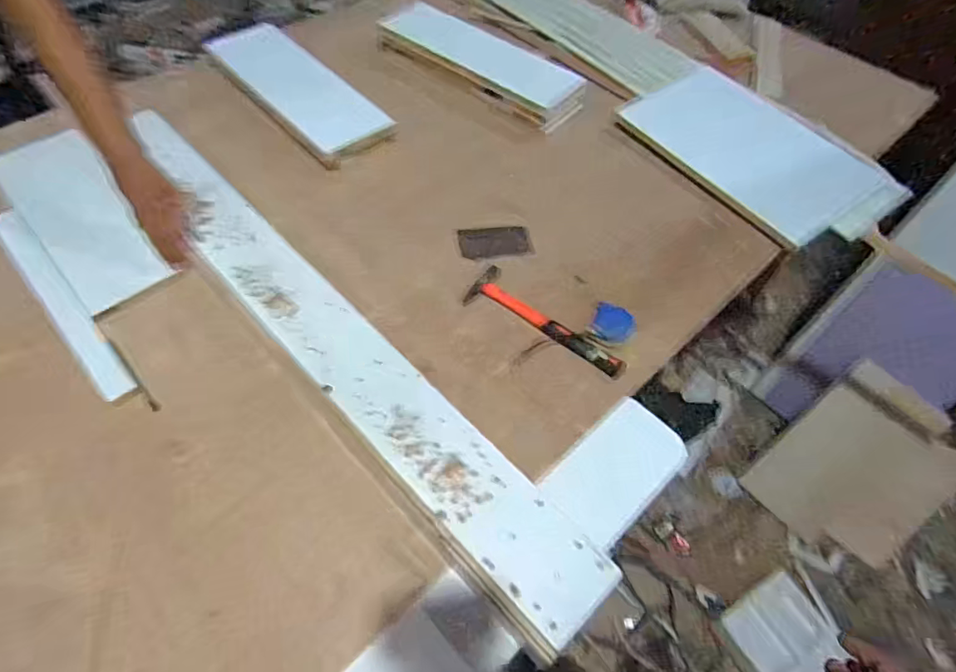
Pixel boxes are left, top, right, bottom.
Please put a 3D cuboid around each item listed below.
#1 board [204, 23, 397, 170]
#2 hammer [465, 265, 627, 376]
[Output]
[{"bbox_3d":[-0.377,-0.513,1.133,0.466,0.027,0.162,42,76,16],"label":"board"},{"bbox_3d":[0.114,-0.023,0.866,0.272,0.033,0.094,30,60,16],"label":"hammer"}]

